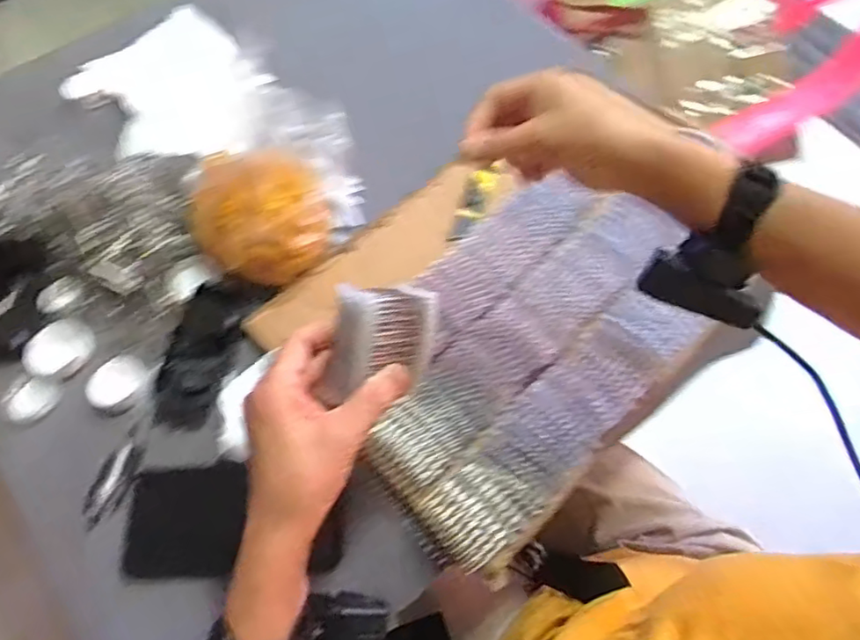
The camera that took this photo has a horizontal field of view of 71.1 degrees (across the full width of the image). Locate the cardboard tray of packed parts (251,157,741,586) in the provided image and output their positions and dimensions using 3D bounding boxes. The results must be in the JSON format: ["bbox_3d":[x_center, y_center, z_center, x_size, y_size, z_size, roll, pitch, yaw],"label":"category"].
[{"bbox_3d":[0.054,-0.006,0.512,0.322,0.031,0.280,-42,70,-16],"label":"cardboard tray of packed parts"}]

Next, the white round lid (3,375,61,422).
[{"bbox_3d":[-0.336,0.066,0.509,0.036,0.006,0.041,35,67,-4],"label":"white round lid"}]

